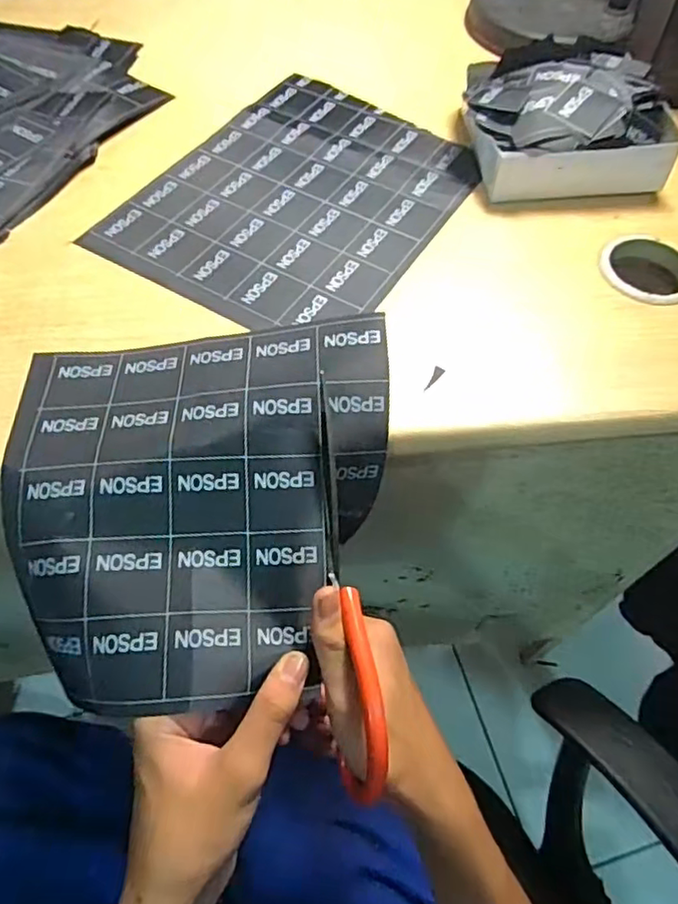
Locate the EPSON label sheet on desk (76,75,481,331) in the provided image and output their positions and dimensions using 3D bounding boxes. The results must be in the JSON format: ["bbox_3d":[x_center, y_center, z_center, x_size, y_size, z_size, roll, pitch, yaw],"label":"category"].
[{"bbox_3d":[-0.027,-0.191,0.455,0.203,0.007,0.256,28,61,15],"label":"EPSON label sheet on desk"}]

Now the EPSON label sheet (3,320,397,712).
[{"bbox_3d":[-0.073,0.027,0.329,0.203,0.024,0.198,-4,73,0],"label":"EPSON label sheet"}]

